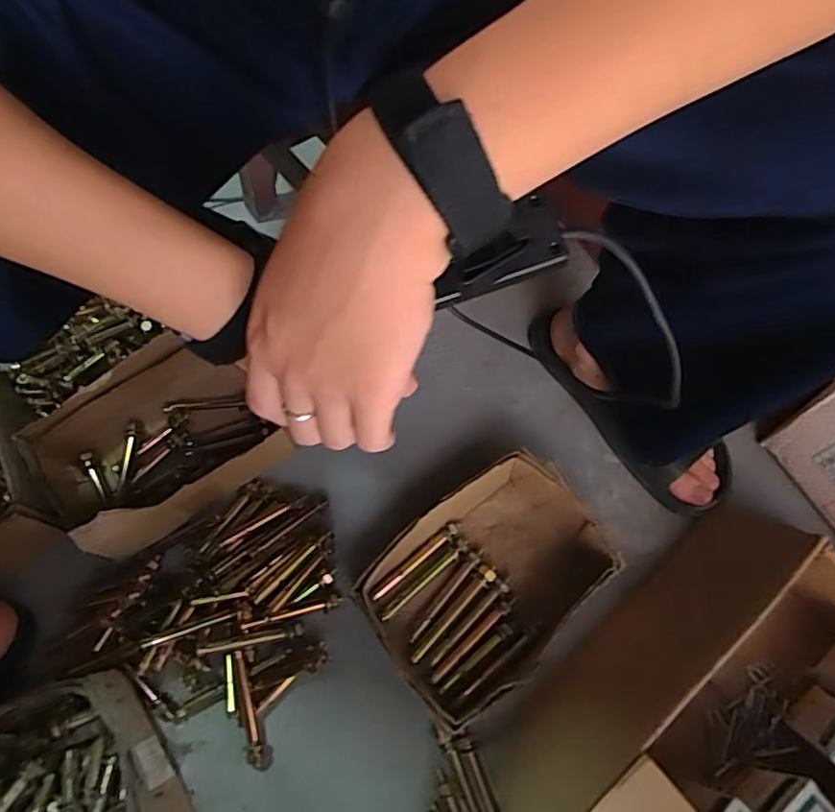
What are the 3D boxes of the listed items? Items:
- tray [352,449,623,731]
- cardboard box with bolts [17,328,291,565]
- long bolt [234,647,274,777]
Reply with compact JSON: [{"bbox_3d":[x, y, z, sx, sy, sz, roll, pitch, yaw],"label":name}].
[{"bbox_3d":[0.068,0.167,0.563,0.226,0.073,0.154,-38,70,-15],"label":"tray"},{"bbox_3d":[-0.270,0.039,0.600,0.211,0.080,0.156,-31,68,-13],"label":"cardboard box with bolts"},{"bbox_3d":[-0.153,0.280,0.533,0.021,0.017,0.102,-15,66,-6],"label":"long bolt"}]

